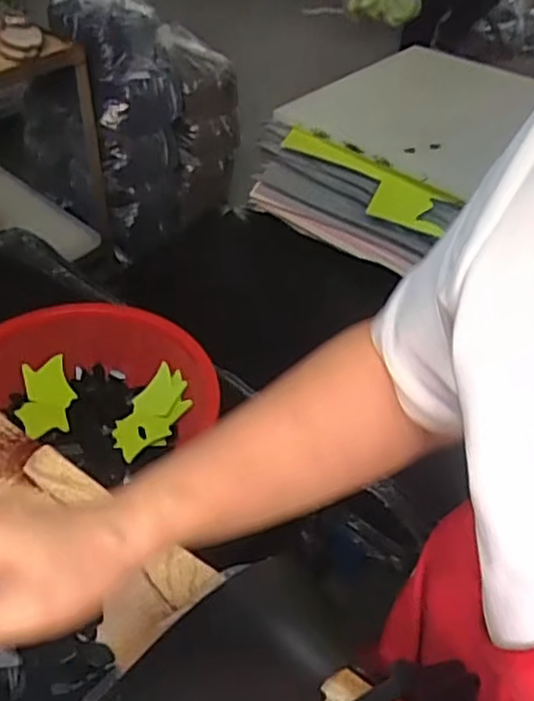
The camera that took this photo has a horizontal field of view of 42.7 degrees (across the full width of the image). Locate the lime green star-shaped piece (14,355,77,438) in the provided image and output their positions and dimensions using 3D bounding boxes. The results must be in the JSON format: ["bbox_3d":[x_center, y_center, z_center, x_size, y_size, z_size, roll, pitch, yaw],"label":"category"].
[{"bbox_3d":[-0.346,0.073,1.069,0.083,0.048,0.136,-6,46,-11],"label":"lime green star-shaped piece"}]

